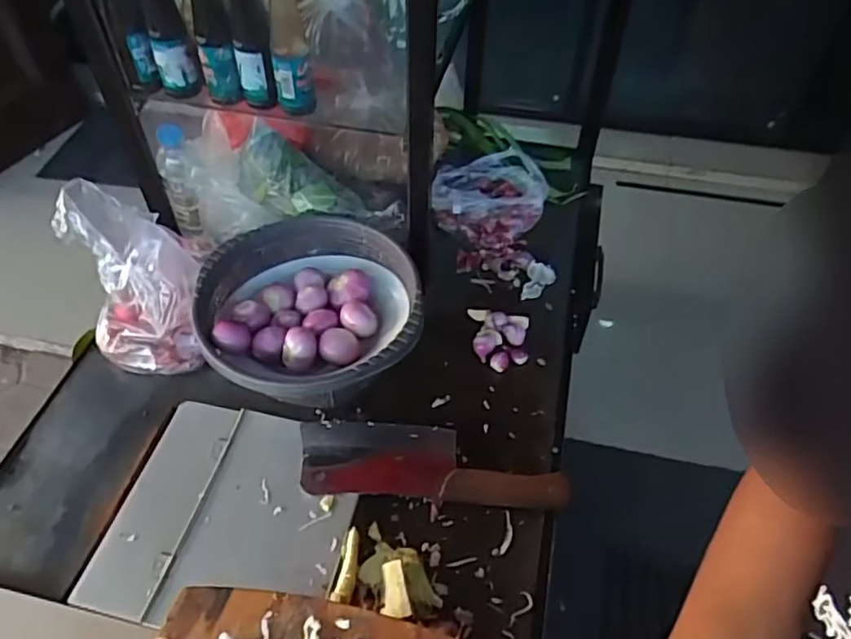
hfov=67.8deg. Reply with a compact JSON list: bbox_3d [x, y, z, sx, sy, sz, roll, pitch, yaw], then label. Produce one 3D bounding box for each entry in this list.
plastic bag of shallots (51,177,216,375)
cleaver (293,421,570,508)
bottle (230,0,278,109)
[{"bbox_3d":[-0.354,-0.044,0.751,0.179,0.154,0.128,17,51,13],"label":"plastic bag of shallots"},{"bbox_3d":[0.007,0.151,0.684,0.278,0.021,0.087,3,49,1],"label":"cleaver"},{"bbox_3d":[-0.185,-0.302,0.660,0.037,0.158,0.050,-9,50,-9],"label":"bottle"}]

